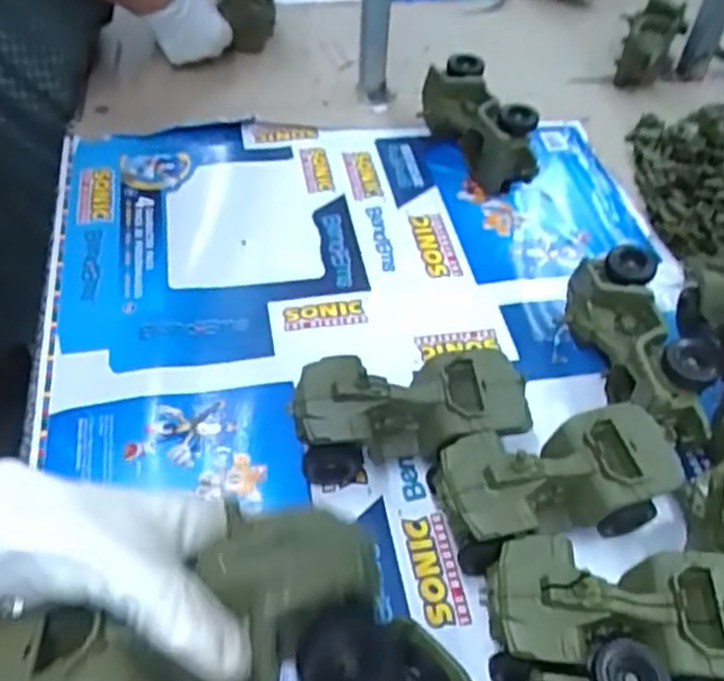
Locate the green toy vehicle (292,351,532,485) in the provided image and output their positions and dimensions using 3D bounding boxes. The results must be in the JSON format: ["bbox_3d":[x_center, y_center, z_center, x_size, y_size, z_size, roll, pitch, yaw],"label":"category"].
[{"bbox_3d":[0.039,0.059,0.585,0.178,0.080,0.077,-6,51,-8],"label":"green toy vehicle"}]

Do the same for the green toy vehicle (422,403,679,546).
[{"bbox_3d":[0.140,0.109,0.554,0.175,0.078,0.085,-8,51,-10],"label":"green toy vehicle"}]

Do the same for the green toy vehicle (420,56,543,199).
[{"bbox_3d":[0.133,-0.236,0.849,0.079,0.085,0.154,-19,53,-18],"label":"green toy vehicle"}]

